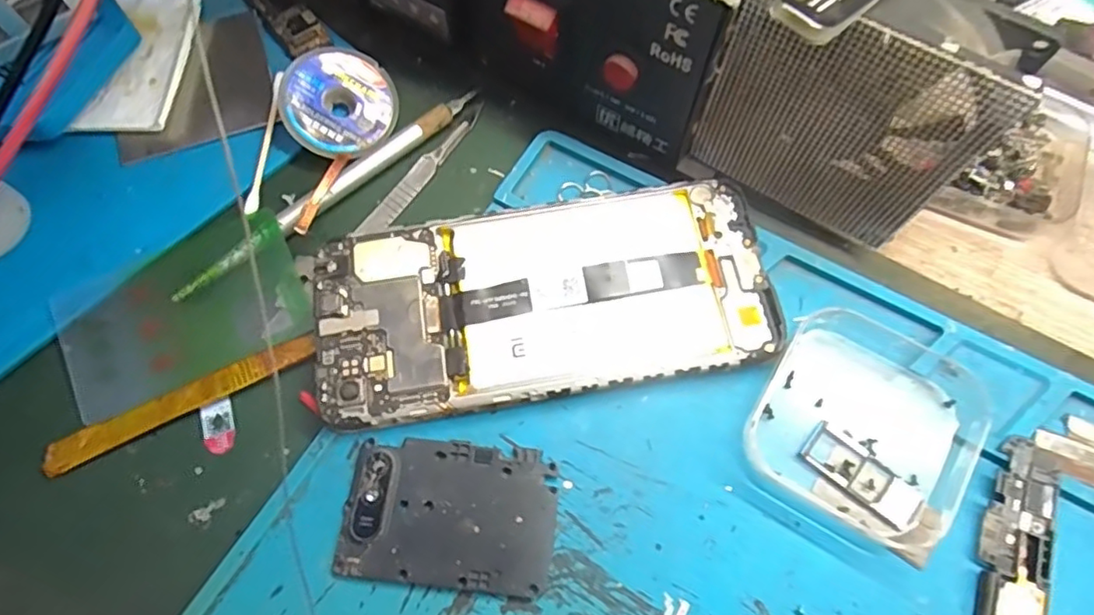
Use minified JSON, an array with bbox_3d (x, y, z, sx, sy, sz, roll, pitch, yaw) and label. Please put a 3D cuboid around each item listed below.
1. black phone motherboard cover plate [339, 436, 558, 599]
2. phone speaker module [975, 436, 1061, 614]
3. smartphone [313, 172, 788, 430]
[{"bbox_3d":[-0.031,0.066,0.196,0.066,0.005,0.043,5,68,3],"label":"black phone motherboard cover plate"},{"bbox_3d":[0.146,0.074,0.189,0.020,0.005,0.065,18,69,8],"label":"phone speaker module"},{"bbox_3d":[-0.002,-0.003,0.219,0.161,0.013,0.072,-10,68,-3],"label":"smartphone"}]

